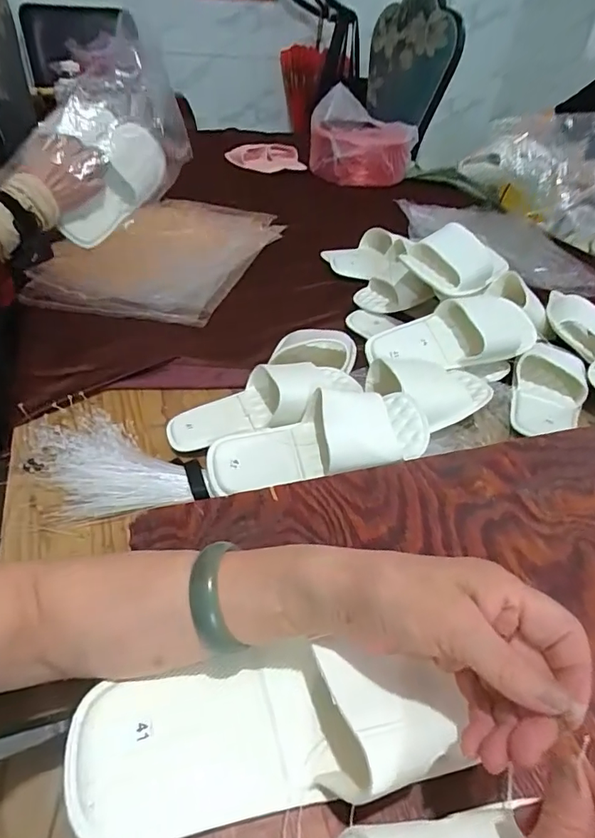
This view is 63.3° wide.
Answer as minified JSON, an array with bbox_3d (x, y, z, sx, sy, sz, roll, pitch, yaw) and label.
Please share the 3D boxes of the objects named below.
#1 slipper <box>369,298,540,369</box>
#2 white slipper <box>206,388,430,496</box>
[{"bbox_3d":[0.211,-0.118,0.676,0.237,0.053,0.107,-16,69,-3],"label":"slipper"},{"bbox_3d":[0.027,0.025,0.504,0.229,0.067,0.089,-7,42,-14],"label":"white slipper"}]

